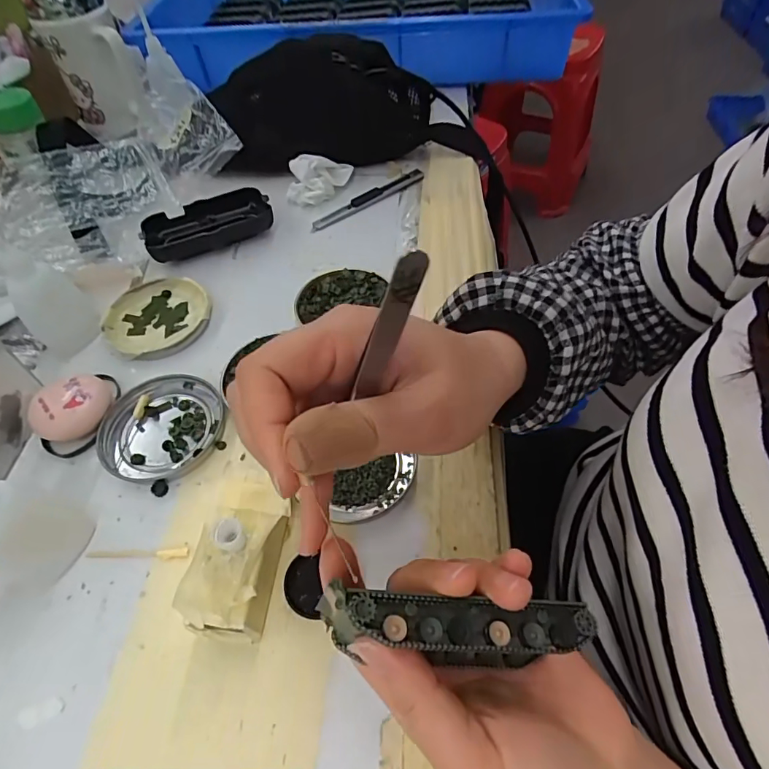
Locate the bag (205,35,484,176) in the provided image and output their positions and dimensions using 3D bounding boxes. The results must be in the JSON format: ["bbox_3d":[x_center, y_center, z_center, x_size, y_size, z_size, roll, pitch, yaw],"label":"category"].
[{"bbox_3d":[-0.041,-0.289,0.499,0.262,0.121,0.104,-5,54,-1],"label":"bag"}]

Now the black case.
[{"bbox_3d":[-0.158,-0.144,0.426,0.109,0.024,0.054,-18,56,-10],"label":"black case"}]

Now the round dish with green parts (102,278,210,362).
[{"bbox_3d":[-0.181,-0.055,0.375,0.079,0.012,0.080,-1,55,2],"label":"round dish with green parts"}]

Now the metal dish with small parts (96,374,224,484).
[{"bbox_3d":[-0.150,0.028,0.315,0.075,0.007,0.076,-1,55,2],"label":"metal dish with small parts"}]

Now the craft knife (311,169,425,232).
[{"bbox_3d":[-0.015,-0.182,0.456,0.128,0.008,0.016,-31,59,-18],"label":"craft knife"}]

